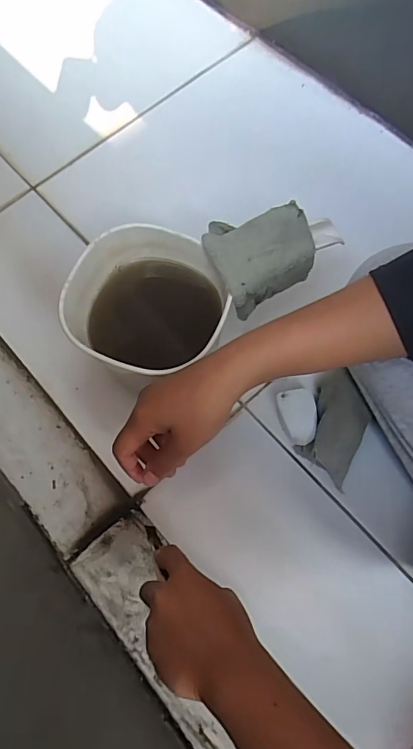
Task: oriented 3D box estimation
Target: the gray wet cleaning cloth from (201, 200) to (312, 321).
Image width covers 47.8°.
[{"bbox_3d":[0.054,-0.112,0.441,0.099,0.046,0.087,-24,70,-6],"label":"gray wet cleaning cloth"}]

